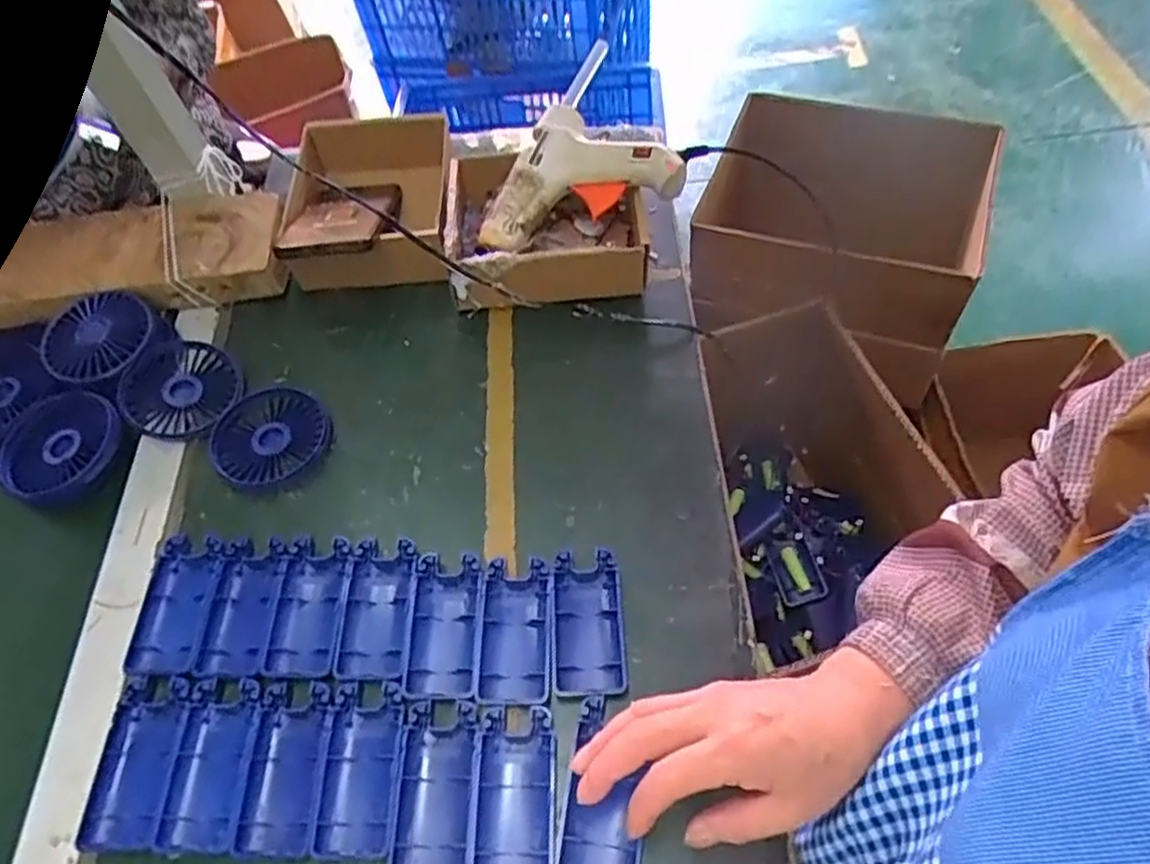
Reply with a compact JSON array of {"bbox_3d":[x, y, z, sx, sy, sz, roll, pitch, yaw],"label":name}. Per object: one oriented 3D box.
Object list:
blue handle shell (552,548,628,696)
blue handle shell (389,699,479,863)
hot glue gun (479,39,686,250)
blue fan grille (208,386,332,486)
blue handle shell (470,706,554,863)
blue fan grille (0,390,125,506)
[{"bbox_3d":[0.008,0.122,0.474,0.043,0.014,0.091,-4,57,2],"label":"blue handle shell"},{"bbox_3d":[-0.080,0.206,0.426,0.044,0.011,0.091,-1,57,3],"label":"blue handle shell"},{"bbox_3d":[-0.003,-0.239,0.628,0.169,0.073,0.138,-10,57,0],"label":"hot glue gun"},{"bbox_3d":[-0.234,0.003,0.565,0.078,0.016,0.083,-2,57,3],"label":"blue fan grille"},{"bbox_3d":[-0.034,0.209,0.423,0.044,0.010,0.092,-1,57,3],"label":"blue handle shell"},{"bbox_3d":[-0.386,0.012,0.552,0.089,0.018,0.084,-13,66,-10],"label":"blue fan grille"}]

